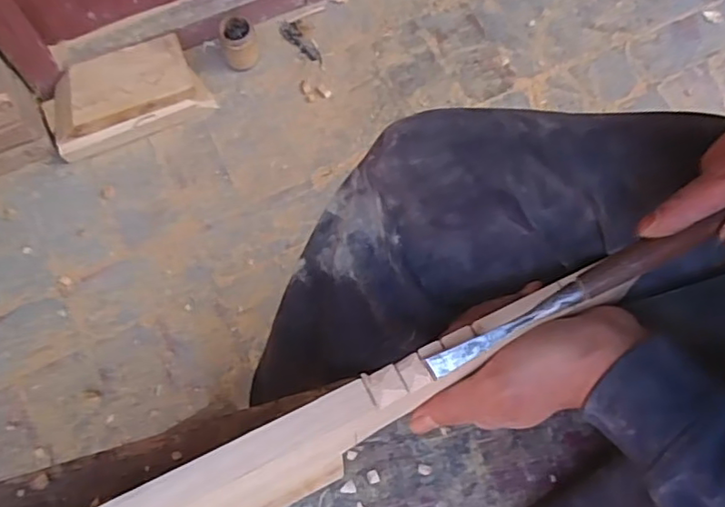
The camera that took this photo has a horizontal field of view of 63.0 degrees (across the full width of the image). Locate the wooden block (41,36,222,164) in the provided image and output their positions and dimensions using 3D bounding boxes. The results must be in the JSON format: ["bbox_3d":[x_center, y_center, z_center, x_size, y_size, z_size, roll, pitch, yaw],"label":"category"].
[{"bbox_3d":[-0.436,-0.290,1.084,0.287,0.088,0.144,-23,75,-9],"label":"wooden block"}]

